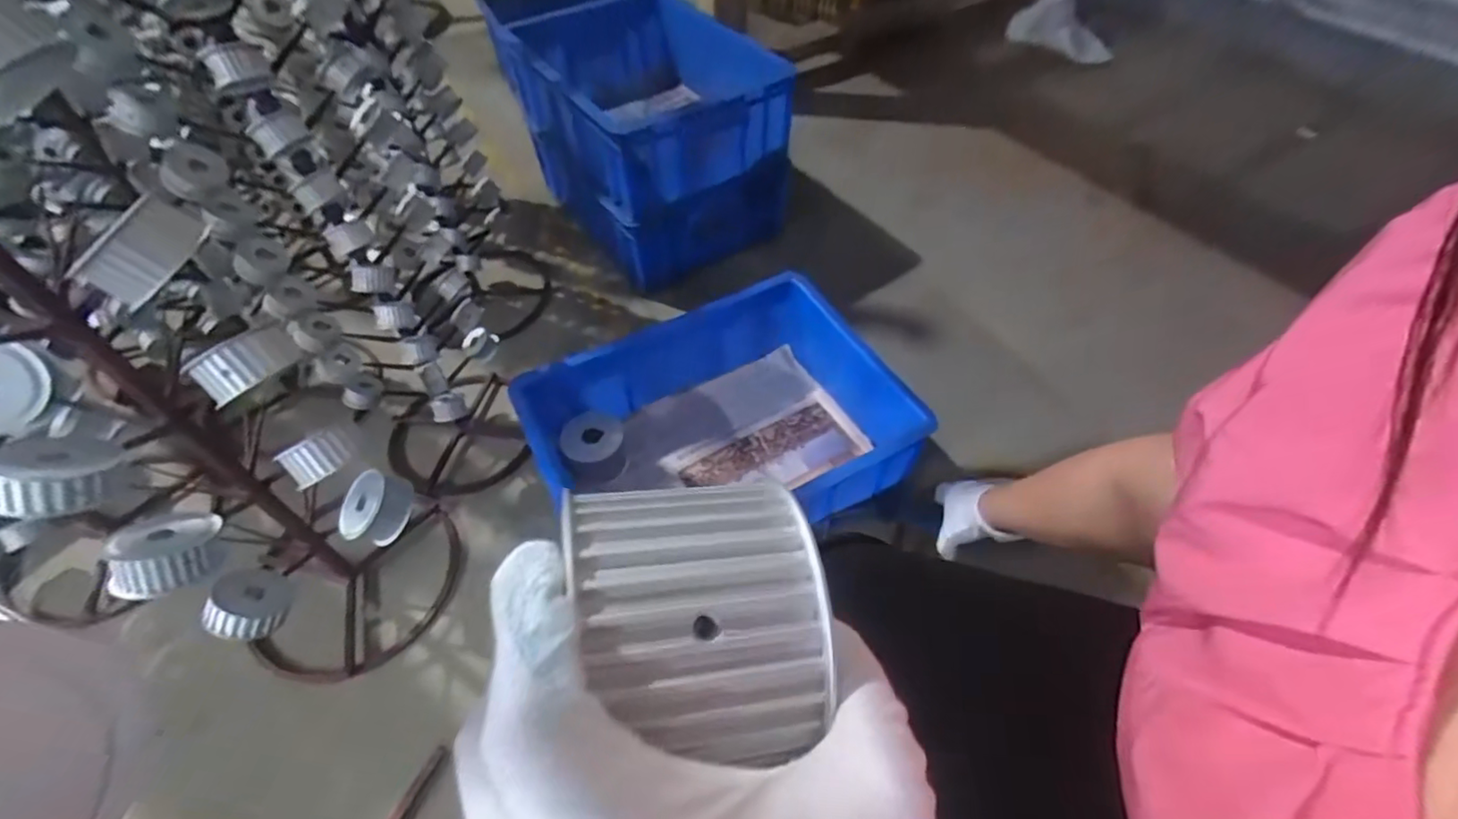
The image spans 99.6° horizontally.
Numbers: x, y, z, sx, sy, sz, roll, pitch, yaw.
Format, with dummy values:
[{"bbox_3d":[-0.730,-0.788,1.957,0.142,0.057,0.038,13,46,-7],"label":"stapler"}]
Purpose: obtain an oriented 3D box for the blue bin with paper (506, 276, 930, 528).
[{"bbox_3d":[-0.010,0.033,0.736,0.390,0.141,0.295,-25,56,-18],"label":"blue bin with paper"}]

